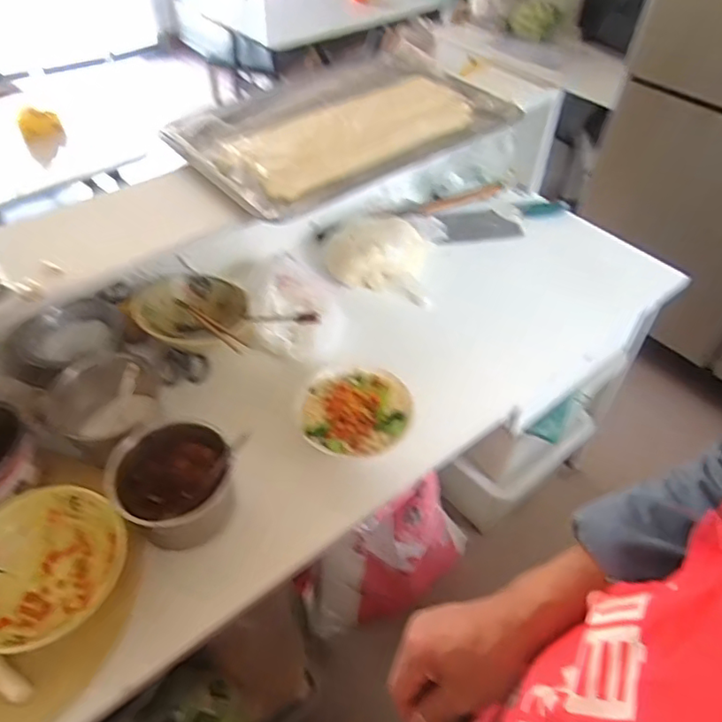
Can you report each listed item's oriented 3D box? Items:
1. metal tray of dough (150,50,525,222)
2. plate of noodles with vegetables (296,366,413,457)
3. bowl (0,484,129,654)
[{"bbox_3d":[-0.044,-0.450,1.053,0.572,0.053,0.408,-30,54,-26],"label":"metal tray of dough"},{"bbox_3d":[-0.009,0.071,0.853,0.169,0.056,0.156,1,47,-1],"label":"plate of noodles with vegetables"},{"bbox_3d":[-0.388,0.249,0.693,0.171,0.066,0.188,1,47,-1],"label":"bowl"}]

